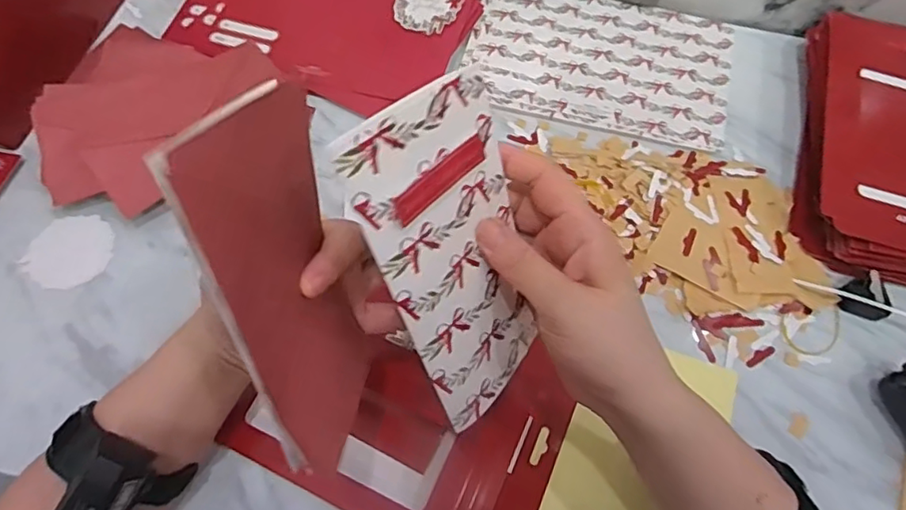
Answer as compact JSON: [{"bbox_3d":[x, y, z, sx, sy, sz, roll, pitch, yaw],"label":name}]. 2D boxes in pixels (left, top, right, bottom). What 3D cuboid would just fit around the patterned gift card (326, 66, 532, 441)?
[{"bbox_3d":[0.005,0.003,0.286,0.009,0.169,0.086,18,49,43],"label":"patterned gift card"}]

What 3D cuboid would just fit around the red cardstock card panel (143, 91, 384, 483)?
[{"bbox_3d":[-0.075,0.016,0.277,0.009,0.177,0.106,-2,32,14],"label":"red cardstock card panel"}]

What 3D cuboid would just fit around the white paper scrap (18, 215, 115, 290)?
[{"bbox_3d":[-0.324,-0.004,0.487,0.063,0.010,0.068,1,65,-1],"label":"white paper scrap"}]

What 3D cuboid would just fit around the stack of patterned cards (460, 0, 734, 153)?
[{"bbox_3d":[0.148,-0.202,0.590,0.259,0.006,0.173,14,65,5],"label":"stack of patterned cards"}]

